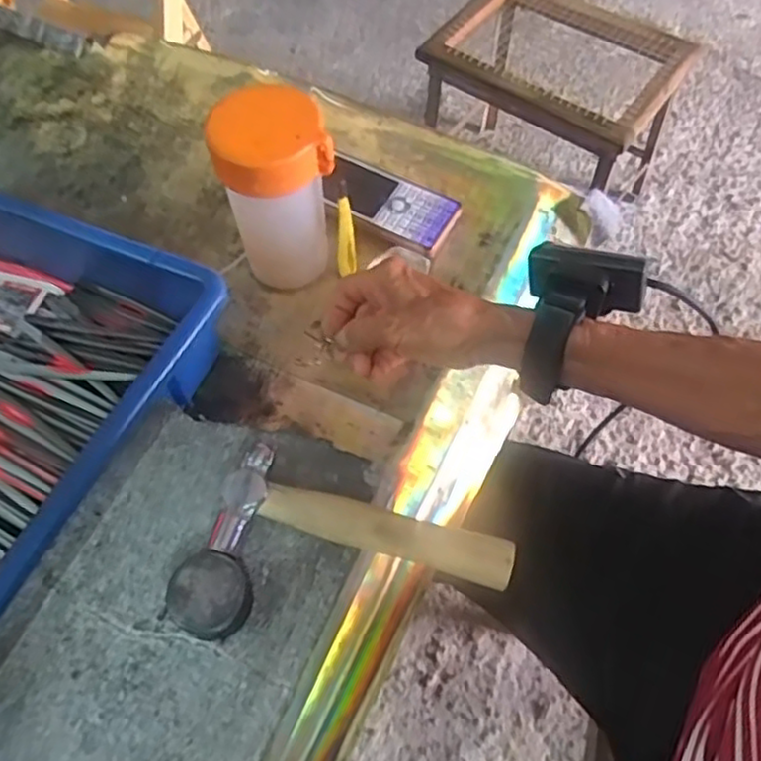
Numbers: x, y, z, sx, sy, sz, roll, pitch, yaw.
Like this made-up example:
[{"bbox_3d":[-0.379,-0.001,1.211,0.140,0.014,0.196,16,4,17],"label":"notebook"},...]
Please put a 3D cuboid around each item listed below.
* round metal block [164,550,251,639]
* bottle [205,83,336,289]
[{"bbox_3d":[-0.083,0.104,0.335,0.036,0.022,0.038,-1,60,1],"label":"round metal block"},{"bbox_3d":[-0.067,-0.116,0.455,0.067,0.152,0.059,-13,61,-6],"label":"bottle"}]

